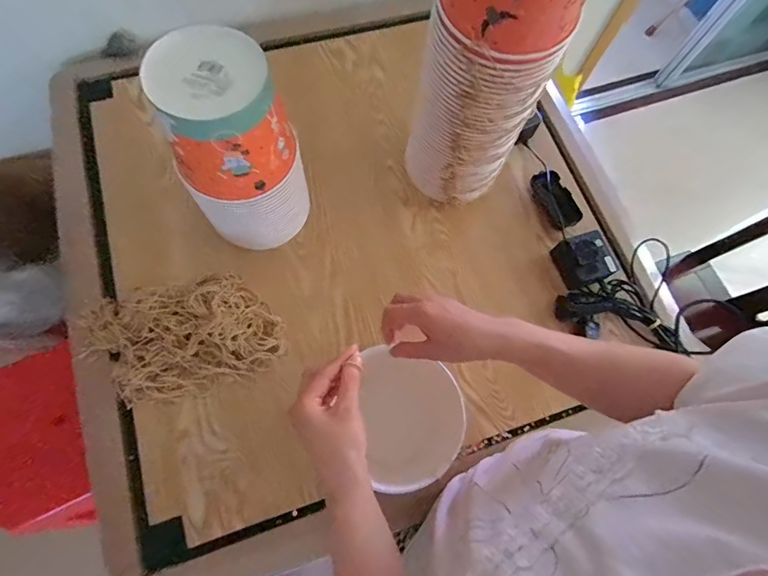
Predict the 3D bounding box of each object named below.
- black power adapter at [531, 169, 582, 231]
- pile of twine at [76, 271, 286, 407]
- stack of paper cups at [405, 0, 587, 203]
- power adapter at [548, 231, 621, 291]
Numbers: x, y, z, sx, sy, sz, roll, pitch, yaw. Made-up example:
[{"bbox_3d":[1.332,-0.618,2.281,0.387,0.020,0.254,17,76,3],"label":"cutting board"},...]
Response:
[{"bbox_3d":[0.290,-0.151,0.699,0.054,0.023,0.100,-29,75,-10],"label":"black power adapter"},{"bbox_3d":[-0.287,0.071,0.605,0.266,0.056,0.164,-15,73,-6],"label":"pile of twine"},{"bbox_3d":[0.129,-0.281,0.511,0.148,0.393,0.127,20,72,4],"label":"stack of paper cups"},{"bbox_3d":[0.323,-0.046,0.671,0.077,0.042,0.078,-20,73,-9],"label":"power adapter"}]

